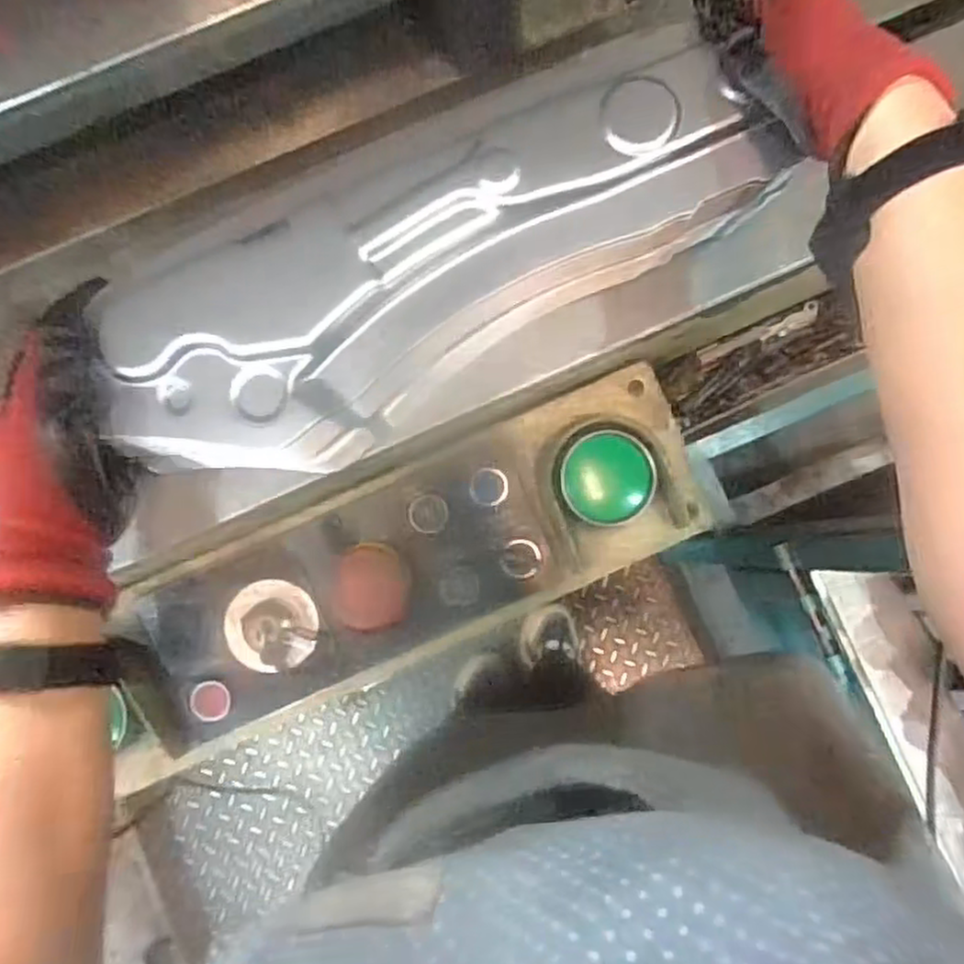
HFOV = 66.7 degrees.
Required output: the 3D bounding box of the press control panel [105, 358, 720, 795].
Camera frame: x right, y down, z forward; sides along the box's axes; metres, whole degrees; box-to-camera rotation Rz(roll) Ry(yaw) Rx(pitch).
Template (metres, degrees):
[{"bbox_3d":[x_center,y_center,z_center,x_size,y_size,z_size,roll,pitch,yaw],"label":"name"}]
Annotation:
[{"bbox_3d":[-0.050,0.057,0.566,0.451,0.066,0.147,-22,85,-3],"label":"press control panel"}]

